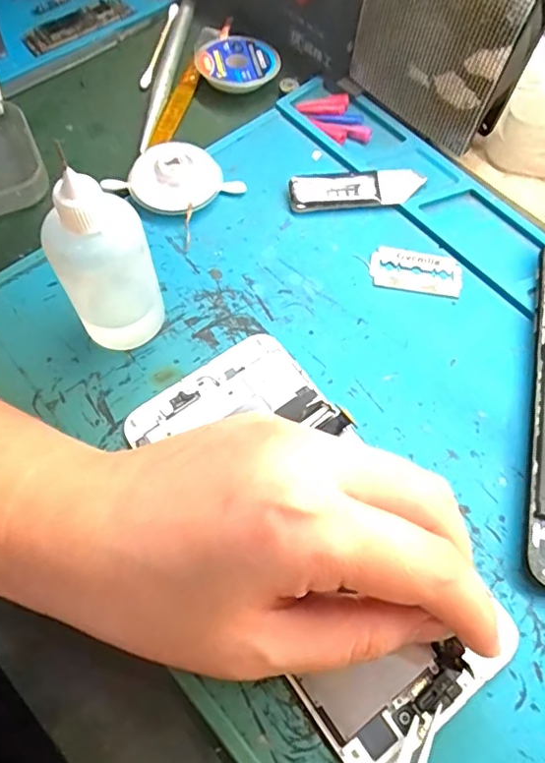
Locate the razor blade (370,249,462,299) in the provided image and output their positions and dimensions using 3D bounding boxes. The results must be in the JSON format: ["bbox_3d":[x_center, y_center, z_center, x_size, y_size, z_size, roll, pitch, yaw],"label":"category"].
[{"bbox_3d":[0.067,-0.051,0.258,0.042,0.004,0.022,7,66,2],"label":"razor blade"}]

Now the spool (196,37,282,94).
[{"bbox_3d":[-0.018,-0.174,0.303,0.043,0.011,0.039,-19,68,-9],"label":"spool"}]

